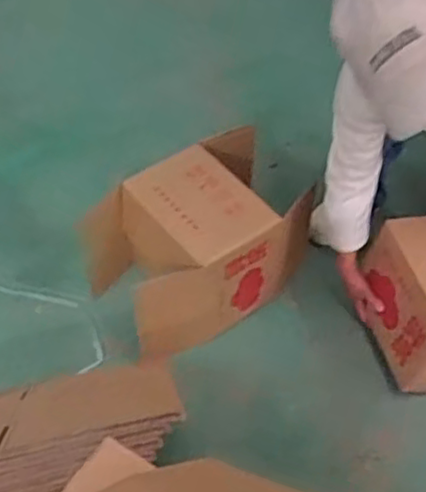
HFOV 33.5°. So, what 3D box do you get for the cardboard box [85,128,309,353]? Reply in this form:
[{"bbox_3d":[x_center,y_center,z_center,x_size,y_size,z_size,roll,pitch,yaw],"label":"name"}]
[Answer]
[{"bbox_3d":[-0.029,-0.005,1.643,0.480,0.336,0.344,-25,55,-18],"label":"cardboard box"}]

